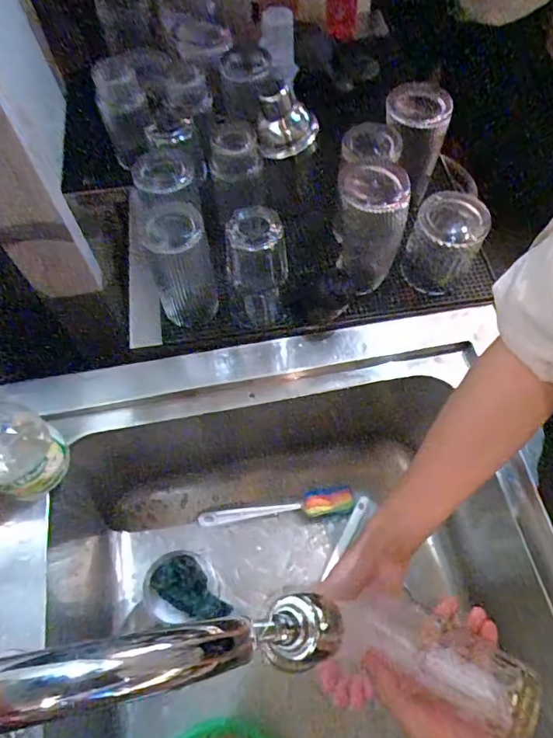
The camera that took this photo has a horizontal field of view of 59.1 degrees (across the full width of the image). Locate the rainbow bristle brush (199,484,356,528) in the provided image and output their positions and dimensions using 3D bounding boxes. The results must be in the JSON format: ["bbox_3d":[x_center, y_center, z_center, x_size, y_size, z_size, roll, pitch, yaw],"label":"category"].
[{"bbox_3d":[-0.002,0.221,0.770,0.240,0.033,0.042,-9,63,-4],"label":"rainbow bristle brush"}]

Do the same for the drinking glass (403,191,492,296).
[{"bbox_3d":[0.206,-0.152,0.613,0.080,0.123,0.083,0,63,0],"label":"drinking glass"}]

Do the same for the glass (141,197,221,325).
[{"bbox_3d":[-0.110,-0.117,0.573,0.067,0.155,0.072,-12,63,-6],"label":"glass"}]

